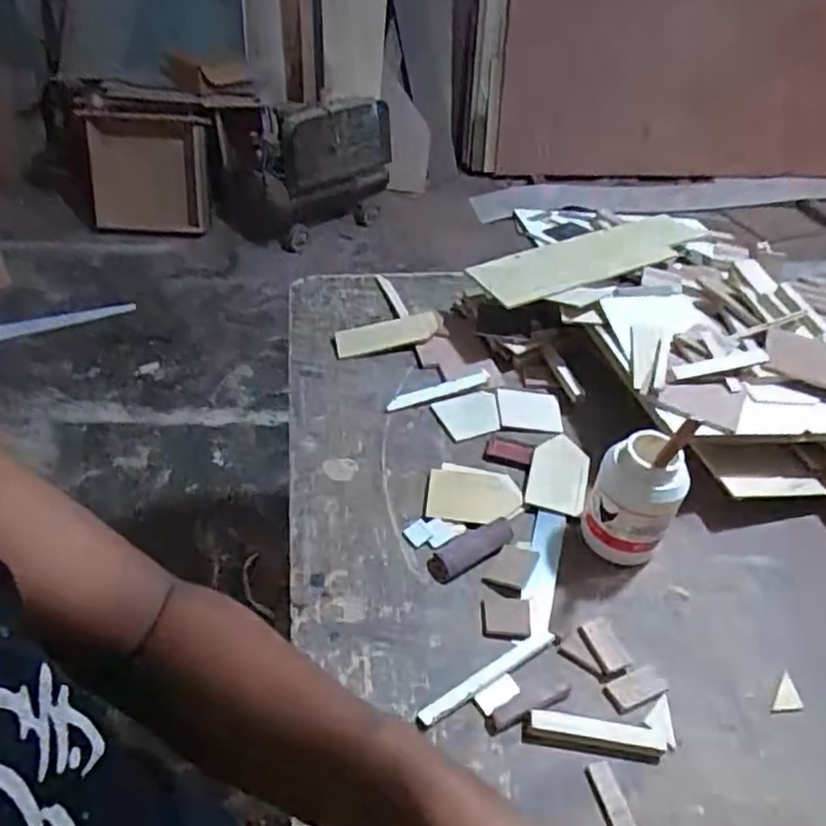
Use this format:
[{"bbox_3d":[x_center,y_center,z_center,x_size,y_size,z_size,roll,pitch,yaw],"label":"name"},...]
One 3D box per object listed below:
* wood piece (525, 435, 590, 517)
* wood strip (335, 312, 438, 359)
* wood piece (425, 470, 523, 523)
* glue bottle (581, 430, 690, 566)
[{"bbox_3d":[0.202,0.082,0.915,0.078,0.022,0.132,13,44,9],"label":"wood piece"},{"bbox_3d":[-0.046,-0.136,1.135,0.173,0.017,0.068,-12,55,-3],"label":"wood strip"},{"bbox_3d":[0.081,0.111,0.883,0.122,0.007,0.090,5,39,5],"label":"wood piece"},{"bbox_3d":[0.264,0.102,0.793,0.097,0.157,0.080,16,44,12],"label":"glue bottle"}]

